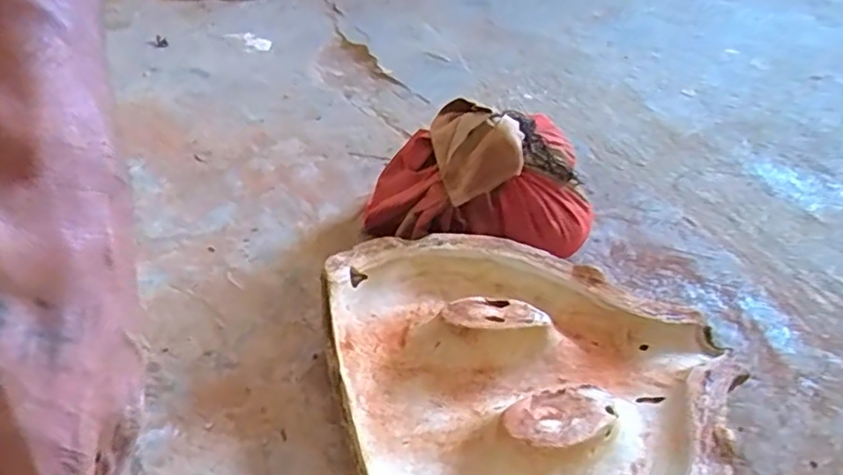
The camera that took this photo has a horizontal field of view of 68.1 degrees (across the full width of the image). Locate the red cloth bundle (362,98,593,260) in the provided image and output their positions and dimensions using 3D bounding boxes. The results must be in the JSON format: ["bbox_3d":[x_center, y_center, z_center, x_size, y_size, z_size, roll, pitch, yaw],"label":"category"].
[{"bbox_3d":[0.054,-0.051,0.558,0.197,0.118,0.173,-8,39,-19],"label":"red cloth bundle"}]

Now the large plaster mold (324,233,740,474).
[{"bbox_3d":[0.080,0.096,0.408,0.259,0.069,0.281,-4,38,-15],"label":"large plaster mold"}]

